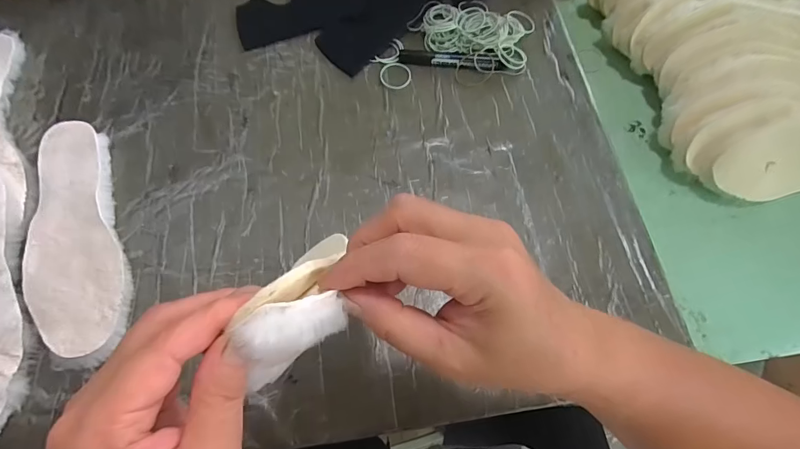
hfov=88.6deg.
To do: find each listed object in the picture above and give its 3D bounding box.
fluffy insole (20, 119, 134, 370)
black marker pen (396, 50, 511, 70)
[{"bbox_3d":[-0.362,0.013,0.451,0.096,0.025,0.282,-21,68,-8],"label":"fluffy insole"},{"bbox_3d":[0.071,-0.219,0.541,0.143,0.017,0.022,9,67,4],"label":"black marker pen"}]

